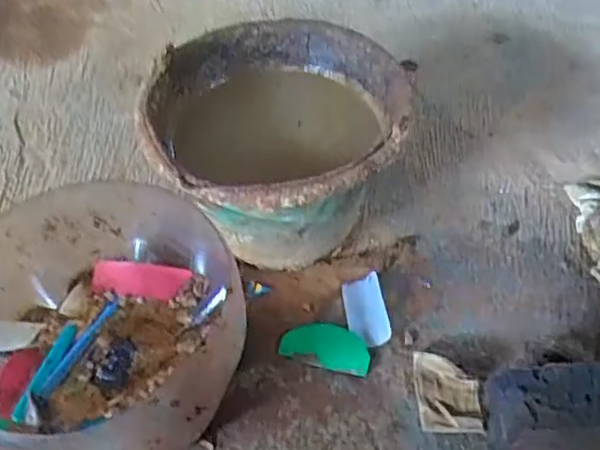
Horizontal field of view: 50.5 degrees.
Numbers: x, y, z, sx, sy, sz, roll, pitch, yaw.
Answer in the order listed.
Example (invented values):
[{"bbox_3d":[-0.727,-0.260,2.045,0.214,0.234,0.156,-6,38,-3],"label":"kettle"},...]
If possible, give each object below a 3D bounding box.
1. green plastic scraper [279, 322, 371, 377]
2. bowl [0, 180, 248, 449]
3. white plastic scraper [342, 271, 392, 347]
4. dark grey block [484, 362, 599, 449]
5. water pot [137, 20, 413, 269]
[{"bbox_3d":[0.026,0.114,0.606,0.084,0.004,0.042,12,57,13],"label":"green plastic scraper"},{"bbox_3d":[-0.181,0.094,0.547,0.238,0.133,0.256,1,49,-1],"label":"bowl"},{"bbox_3d":[0.065,0.082,0.626,0.039,0.008,0.076,-17,51,10],"label":"white plastic scraper"},{"bbox_3d":[0.222,0.158,0.532,0.120,0.062,0.071,-1,49,-2],"label":"dark grey block"},{"bbox_3d":[-0.026,-0.073,0.662,0.243,0.169,0.270,7,49,5],"label":"water pot"}]

